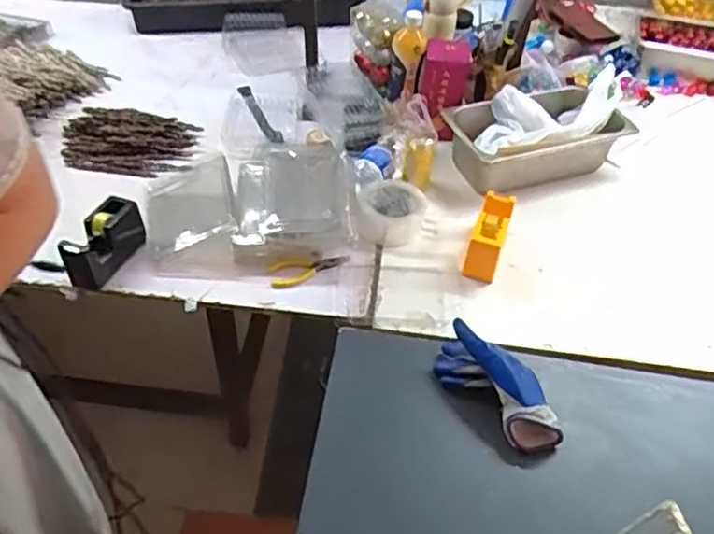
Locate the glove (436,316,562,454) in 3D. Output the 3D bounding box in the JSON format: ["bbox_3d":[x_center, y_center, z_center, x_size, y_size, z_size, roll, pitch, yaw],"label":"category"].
[{"bbox_3d":[0.181,0.151,0.844,0.082,0.086,0.188,-30,55,-28],"label":"glove"}]

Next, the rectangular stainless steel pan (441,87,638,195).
[{"bbox_3d":[0.328,-0.236,1.226,0.320,0.117,0.188,-19,50,-20],"label":"rectangular stainless steel pan"}]

